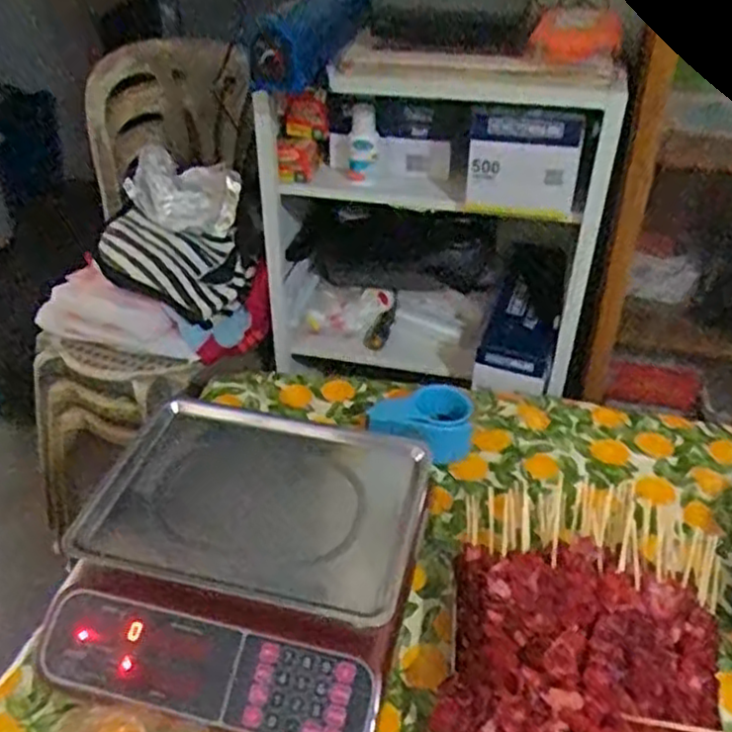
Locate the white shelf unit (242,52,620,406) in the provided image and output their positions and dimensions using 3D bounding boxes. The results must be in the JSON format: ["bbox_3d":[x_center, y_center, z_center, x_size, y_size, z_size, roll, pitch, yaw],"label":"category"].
[{"bbox_3d":[0.107,-0.219,1.169,0.503,0.512,0.232,14,40,18],"label":"white shelf unit"}]

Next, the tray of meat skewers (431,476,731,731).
[{"bbox_3d":[0.200,0.258,0.660,0.251,0.137,0.309,6,38,8],"label":"tray of meat skewers"}]

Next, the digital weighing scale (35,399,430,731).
[{"bbox_3d":[-0.118,0.196,0.756,0.320,0.126,0.313,9,39,11],"label":"digital weighing scale"}]

